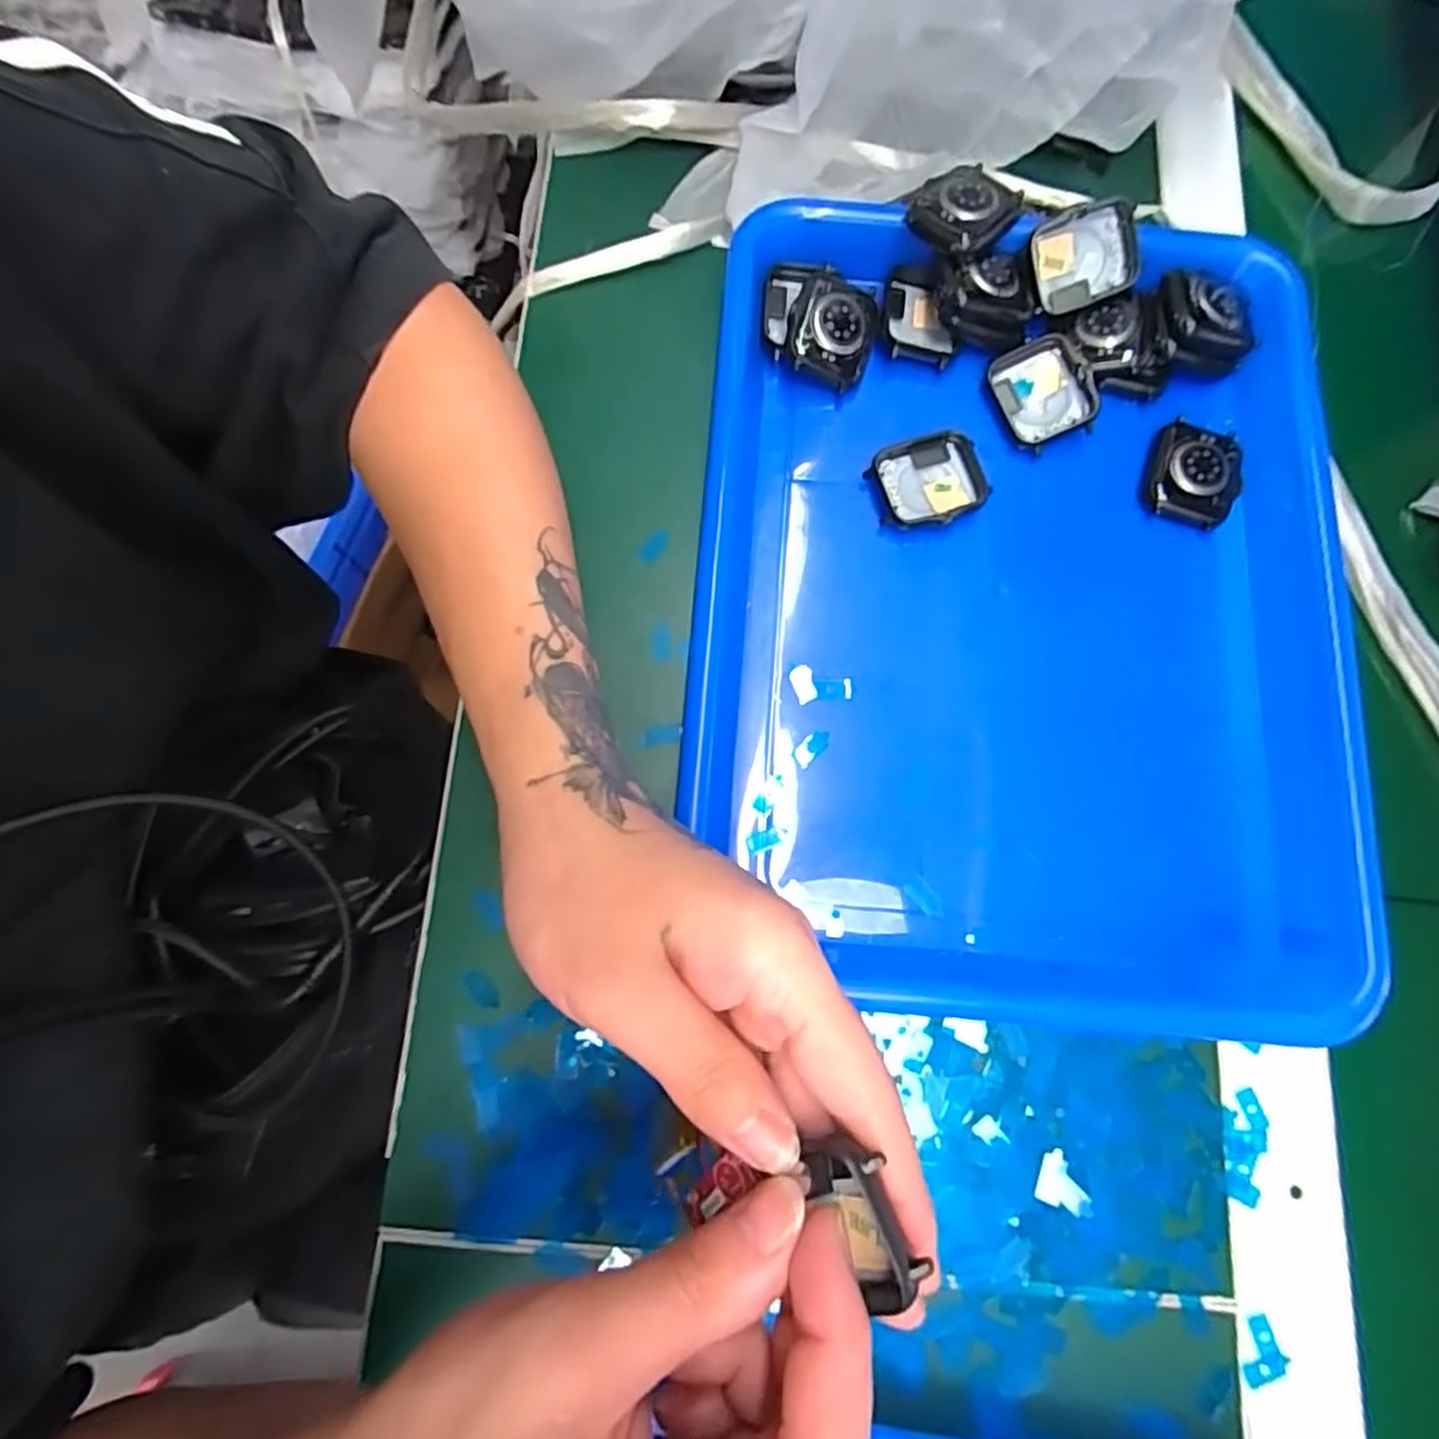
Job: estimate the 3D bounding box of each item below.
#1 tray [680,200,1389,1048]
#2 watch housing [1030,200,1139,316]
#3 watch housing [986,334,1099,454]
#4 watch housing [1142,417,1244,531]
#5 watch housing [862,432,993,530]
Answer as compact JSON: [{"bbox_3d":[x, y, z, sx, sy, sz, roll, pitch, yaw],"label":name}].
[{"bbox_3d":[0.123,-0.053,0.291,0.260,0.028,0.319,5,78,1],"label":"tray"},{"bbox_3d":[0.157,-0.198,0.309,0.040,0.009,0.037,-22,119,15],"label":"watch housing"},{"bbox_3d":[0.140,-0.142,0.312,0.036,0.011,0.043,-27,86,11],"label":"watch housing"},{"bbox_3d":[0.204,-0.107,0.308,0.035,0.012,0.042,19,78,3],"label":"watch housing"},{"bbox_3d":[0.090,-0.100,0.306,0.047,0.013,0.037,-20,79,-5],"label":"watch housing"}]

